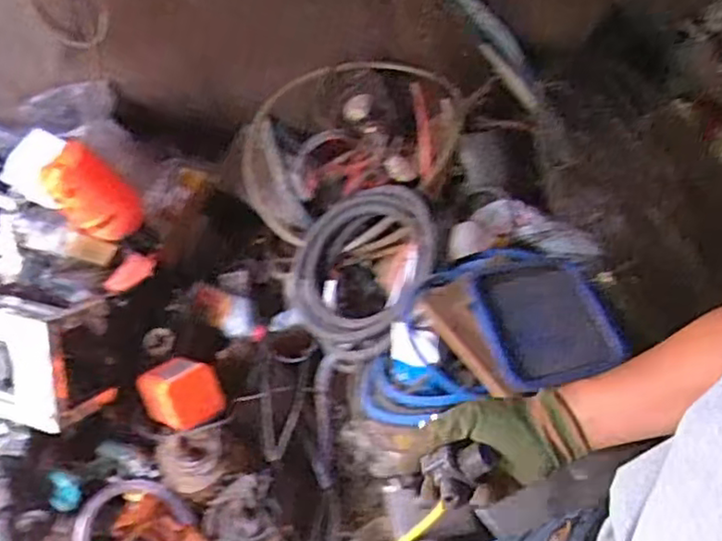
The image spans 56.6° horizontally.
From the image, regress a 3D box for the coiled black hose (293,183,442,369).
[{"bbox_3d":[0.018,0.013,1.343,0.346,0.185,0.350,-36,53,14],"label":"coiled black hose"}]

